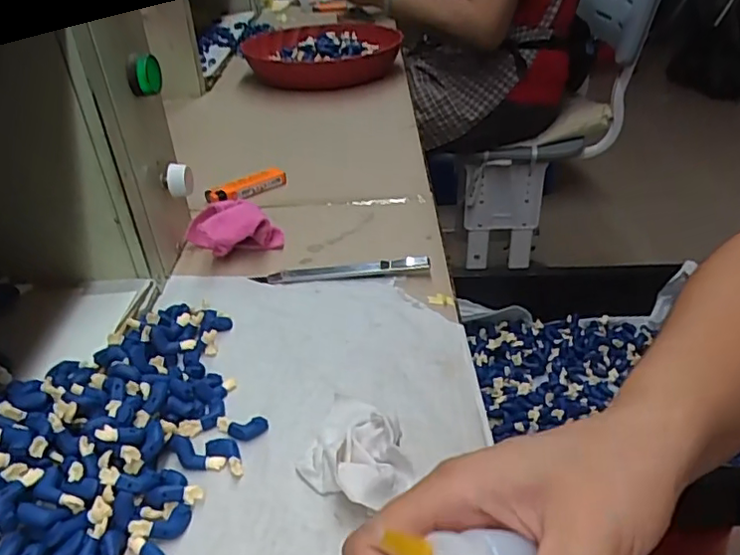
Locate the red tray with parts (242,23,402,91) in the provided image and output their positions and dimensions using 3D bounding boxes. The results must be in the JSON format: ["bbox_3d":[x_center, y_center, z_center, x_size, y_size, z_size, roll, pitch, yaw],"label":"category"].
[{"bbox_3d":[-0.075,-0.337,0.893,0.235,0.061,0.189,-6,34,-4],"label":"red tray with parts"}]

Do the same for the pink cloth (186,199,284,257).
[{"bbox_3d":[-0.111,-0.040,0.485,0.071,0.039,0.043,-18,37,-20],"label":"pink cloth"}]

